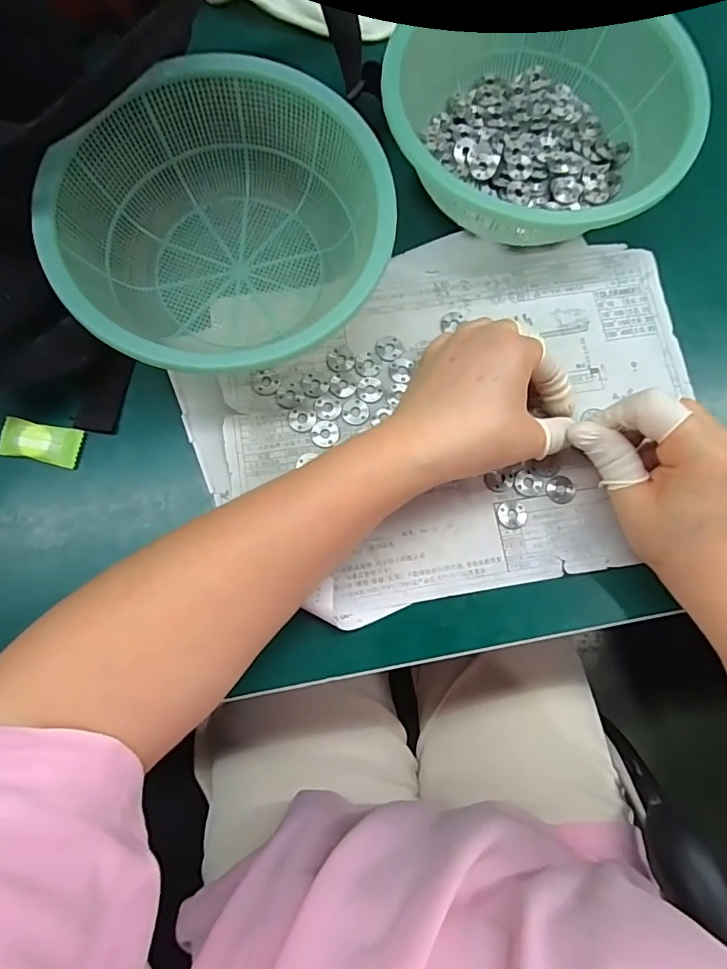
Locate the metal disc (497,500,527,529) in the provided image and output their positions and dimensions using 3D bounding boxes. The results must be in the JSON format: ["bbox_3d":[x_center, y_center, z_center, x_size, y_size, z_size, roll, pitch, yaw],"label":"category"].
[{"bbox_3d":[0.089,0.018,0.302,0.017,0.004,0.016,0,80,-1],"label":"metal disc"}]

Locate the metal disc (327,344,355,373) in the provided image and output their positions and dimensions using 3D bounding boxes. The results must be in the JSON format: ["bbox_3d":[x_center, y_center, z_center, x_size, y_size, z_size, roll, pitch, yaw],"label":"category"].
[{"bbox_3d":[-0.014,-0.080,0.320,0.017,0.004,0.019,-2,80,-1],"label":"metal disc"}]

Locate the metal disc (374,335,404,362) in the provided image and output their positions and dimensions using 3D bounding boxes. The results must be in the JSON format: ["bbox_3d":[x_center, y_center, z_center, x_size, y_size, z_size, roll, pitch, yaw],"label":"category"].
[{"bbox_3d":[0.016,-0.087,0.322,0.017,0.004,0.018,0,80,-1],"label":"metal disc"}]

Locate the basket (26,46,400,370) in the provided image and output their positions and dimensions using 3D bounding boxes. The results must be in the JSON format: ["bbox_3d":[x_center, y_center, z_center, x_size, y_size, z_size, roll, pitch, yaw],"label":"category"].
[{"bbox_3d":[-0.077,-0.145,0.299,0.183,0.064,0.173,5,80,0],"label":"basket"}]

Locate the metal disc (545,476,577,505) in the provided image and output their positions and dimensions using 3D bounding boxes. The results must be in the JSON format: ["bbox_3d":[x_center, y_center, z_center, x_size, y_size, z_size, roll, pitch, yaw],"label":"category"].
[{"bbox_3d":[0.120,0.003,0.306,0.018,0.004,0.017,0,80,-1],"label":"metal disc"}]

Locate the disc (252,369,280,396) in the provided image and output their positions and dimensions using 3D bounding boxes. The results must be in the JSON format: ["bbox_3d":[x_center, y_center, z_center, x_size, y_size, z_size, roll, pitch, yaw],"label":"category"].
[{"bbox_3d":[-0.061,-0.064,0.314,0.017,0.004,0.017,0,80,-1],"label":"disc"}]

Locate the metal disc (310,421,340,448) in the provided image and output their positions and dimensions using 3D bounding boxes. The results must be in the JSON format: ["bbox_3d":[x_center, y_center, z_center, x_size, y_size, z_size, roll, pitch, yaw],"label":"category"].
[{"bbox_3d":[-0.024,-0.031,0.309,0.017,0.004,0.016,0,80,-1],"label":"metal disc"}]

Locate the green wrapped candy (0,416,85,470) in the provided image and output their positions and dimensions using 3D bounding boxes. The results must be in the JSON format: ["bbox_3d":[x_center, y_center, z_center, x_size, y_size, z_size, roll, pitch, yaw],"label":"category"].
[{"bbox_3d":[-0.194,-0.025,0.304,0.048,0.008,0.023,11,80,1],"label":"green wrapped candy"}]

